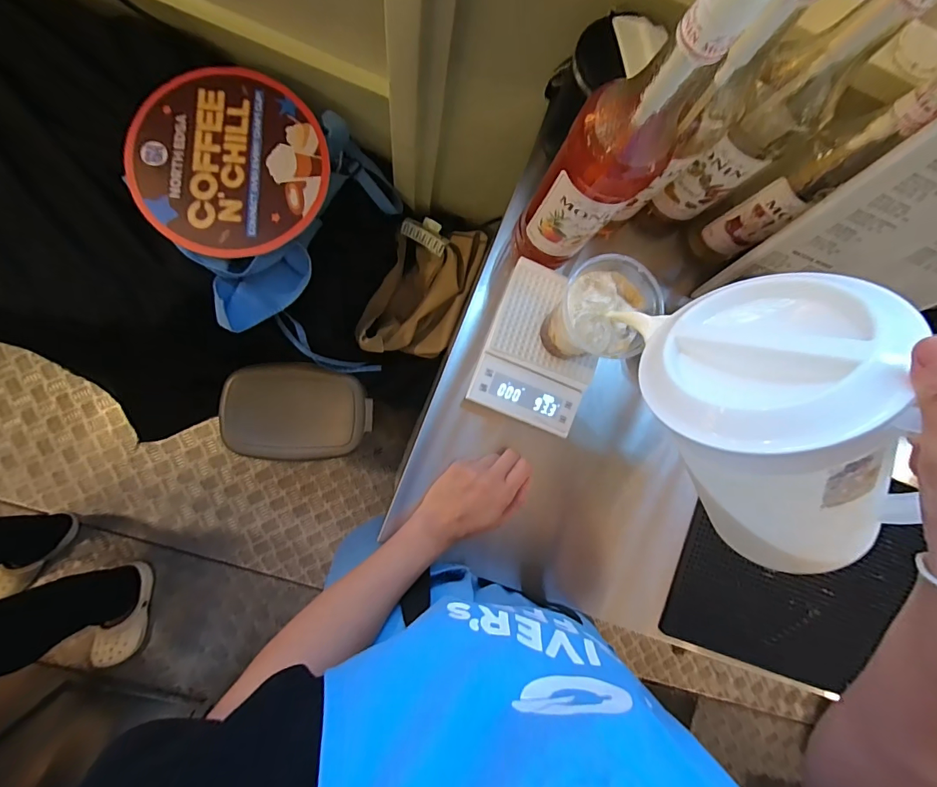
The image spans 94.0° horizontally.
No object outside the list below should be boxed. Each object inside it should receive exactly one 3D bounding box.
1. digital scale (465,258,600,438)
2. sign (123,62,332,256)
[{"bbox_3d":[0.087,-0.054,0.517,0.126,0.021,0.177,21,84,-7],"label":"digital scale"},{"bbox_3d":[-0.374,-0.366,0.675,0.277,0.023,0.296,0,87,-8],"label":"sign"}]

